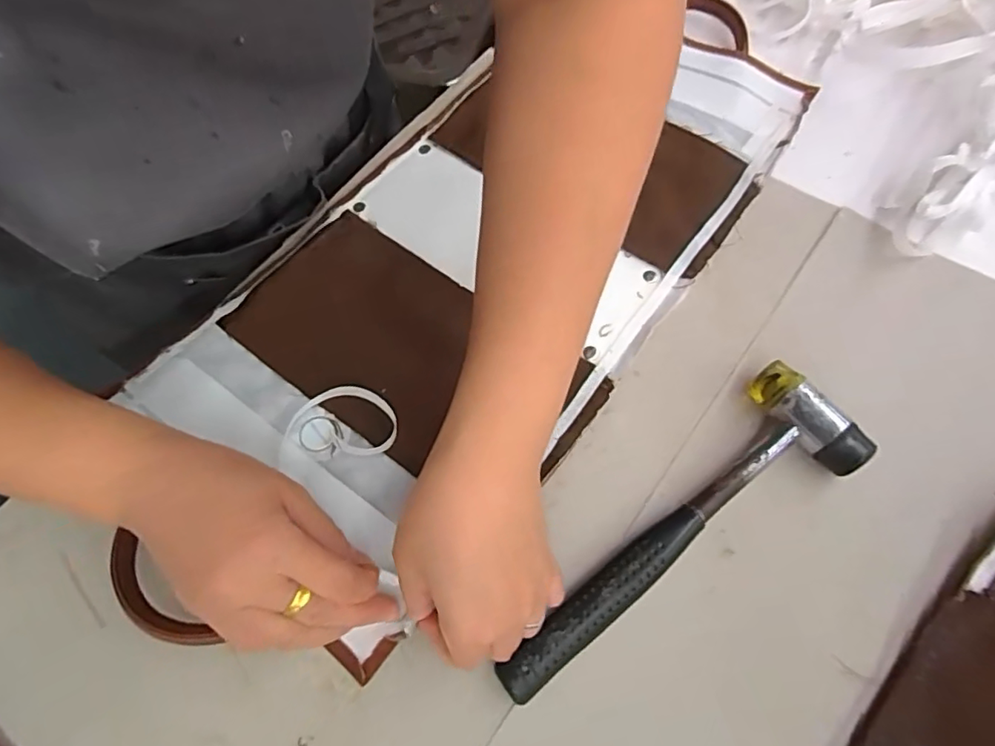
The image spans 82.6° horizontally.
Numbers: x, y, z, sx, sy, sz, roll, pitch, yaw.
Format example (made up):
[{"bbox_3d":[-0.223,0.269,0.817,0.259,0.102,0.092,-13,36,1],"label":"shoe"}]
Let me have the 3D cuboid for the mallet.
[{"bbox_3d":[0.095,0.085,0.298,0.229,0.026,0.066,-36,68,-14],"label":"mallet"}]

